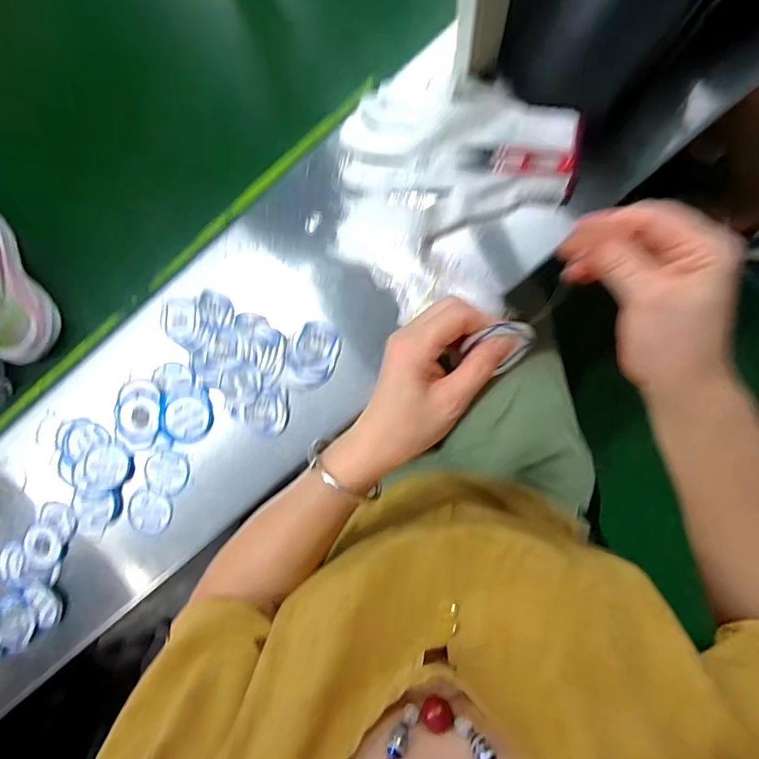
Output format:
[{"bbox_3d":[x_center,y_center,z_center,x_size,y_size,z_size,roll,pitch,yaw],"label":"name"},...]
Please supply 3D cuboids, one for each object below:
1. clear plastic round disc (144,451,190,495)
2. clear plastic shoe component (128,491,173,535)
[{"bbox_3d":[-0.223,0.098,0.476,0.049,0.004,0.045,0,91,6],"label":"clear plastic round disc"},{"bbox_3d":[-0.241,0.141,0.476,0.047,0.005,0.044,14,93,5],"label":"clear plastic shoe component"}]

